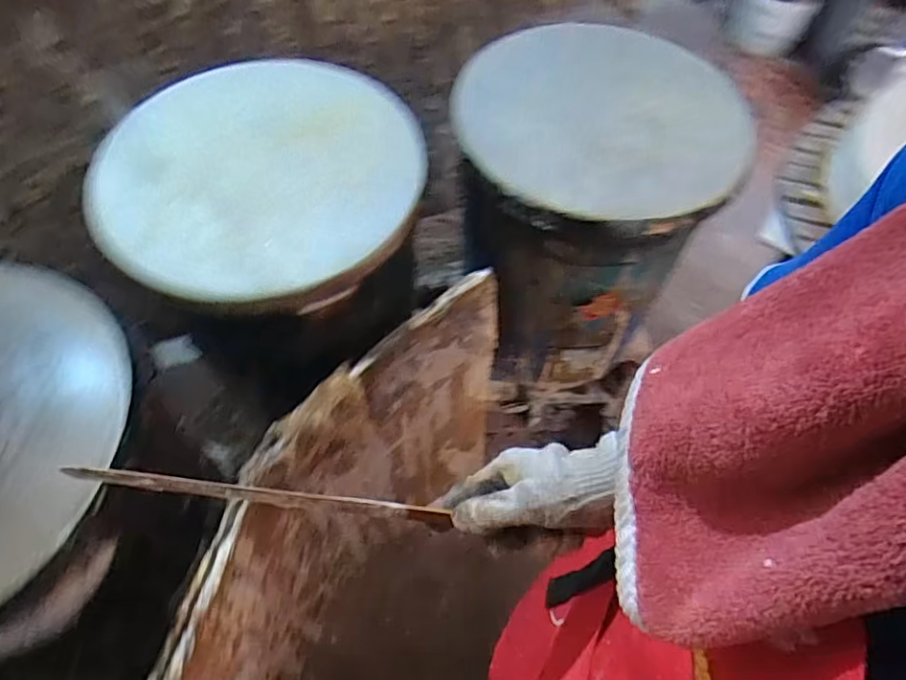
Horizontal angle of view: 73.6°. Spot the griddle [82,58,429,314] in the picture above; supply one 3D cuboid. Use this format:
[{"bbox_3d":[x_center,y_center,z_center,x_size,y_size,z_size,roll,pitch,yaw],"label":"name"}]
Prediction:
[{"bbox_3d":[-0.233,-0.203,0.739,0.381,0.053,0.373,26,62,12],"label":"griddle"}]

